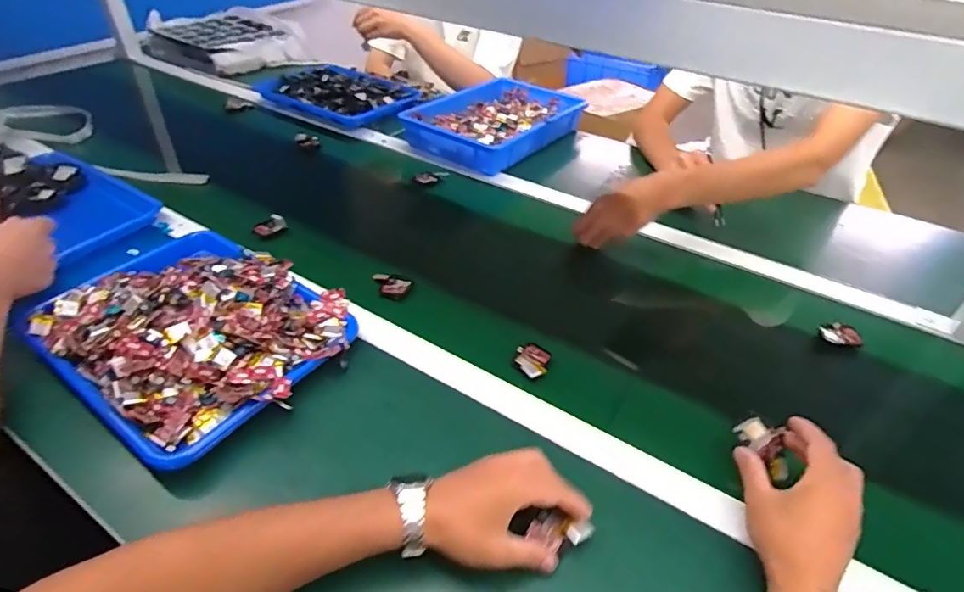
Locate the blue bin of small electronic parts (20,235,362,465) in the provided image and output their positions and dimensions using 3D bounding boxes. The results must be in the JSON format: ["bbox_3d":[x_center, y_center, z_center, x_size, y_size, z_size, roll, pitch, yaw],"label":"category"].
[{"bbox_3d":[-0.334,0.019,0.595,0.333,0.071,0.257,27,46,25],"label":"blue bin of small electronic parts"}]

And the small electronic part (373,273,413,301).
[{"bbox_3d":[-0.128,-0.014,0.723,0.058,0.015,0.036,20,43,19],"label":"small electronic part"}]

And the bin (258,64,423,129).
[{"bbox_3d":[-0.324,-0.460,1.168,0.320,0.041,0.233,27,46,25],"label":"bin"}]

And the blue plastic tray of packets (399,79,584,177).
[{"bbox_3d":[0.031,-0.378,1.112,0.265,0.054,0.380,32,48,30],"label":"blue plastic tray of packets"}]

